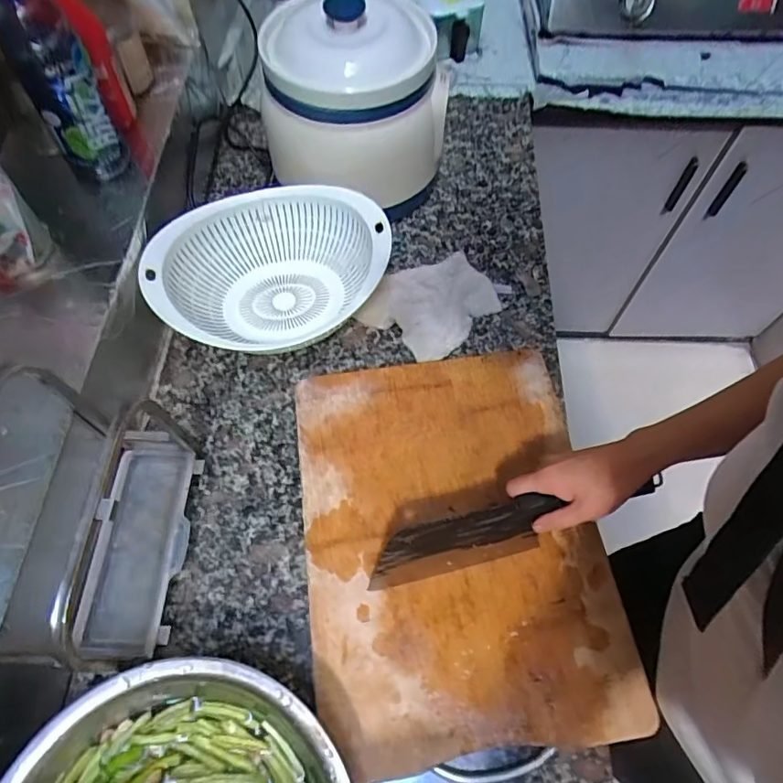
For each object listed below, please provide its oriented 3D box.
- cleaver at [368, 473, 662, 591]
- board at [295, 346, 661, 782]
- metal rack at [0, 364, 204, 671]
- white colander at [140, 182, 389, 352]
[{"bbox_3d":[0.111,0.126,0.498,0.269,0.076,0.025,-13,39,-6],"label":"cleaver"},{"bbox_3d":[0.061,0.140,0.536,0.289,0.024,0.387,-8,63,-2],"label":"board"},{"bbox_3d":[-0.254,0.113,0.446,0.093,0.223,0.212,1,63,2],"label":"metal rack"},{"bbox_3d":[-0.139,-0.137,0.642,0.275,0.104,0.215,-23,64,-10],"label":"white colander"}]

